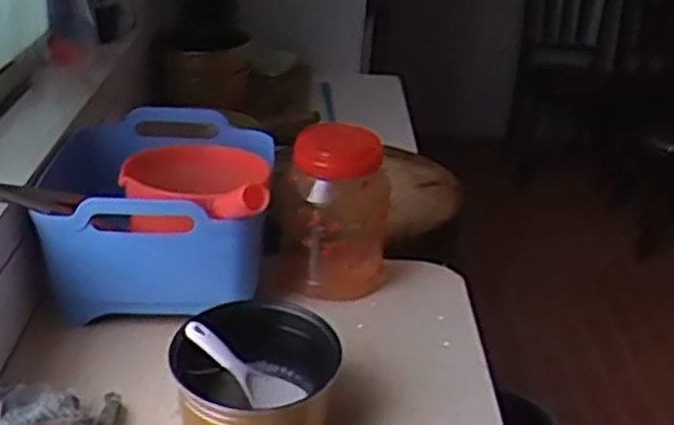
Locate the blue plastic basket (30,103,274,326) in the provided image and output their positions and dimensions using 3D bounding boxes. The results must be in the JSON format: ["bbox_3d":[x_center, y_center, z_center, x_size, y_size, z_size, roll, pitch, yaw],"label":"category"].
[{"bbox_3d":[-0.259,-0.007,1.094,0.315,0.169,0.347,3,29,-4],"label":"blue plastic basket"}]

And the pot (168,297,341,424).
[{"bbox_3d":[-0.087,0.190,0.844,0.171,0.099,0.184,4,29,-2],"label":"pot"}]

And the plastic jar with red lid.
[{"bbox_3d":[-0.007,-0.002,1.100,0.158,0.231,0.131,4,29,-2],"label":"plastic jar with red lid"}]

